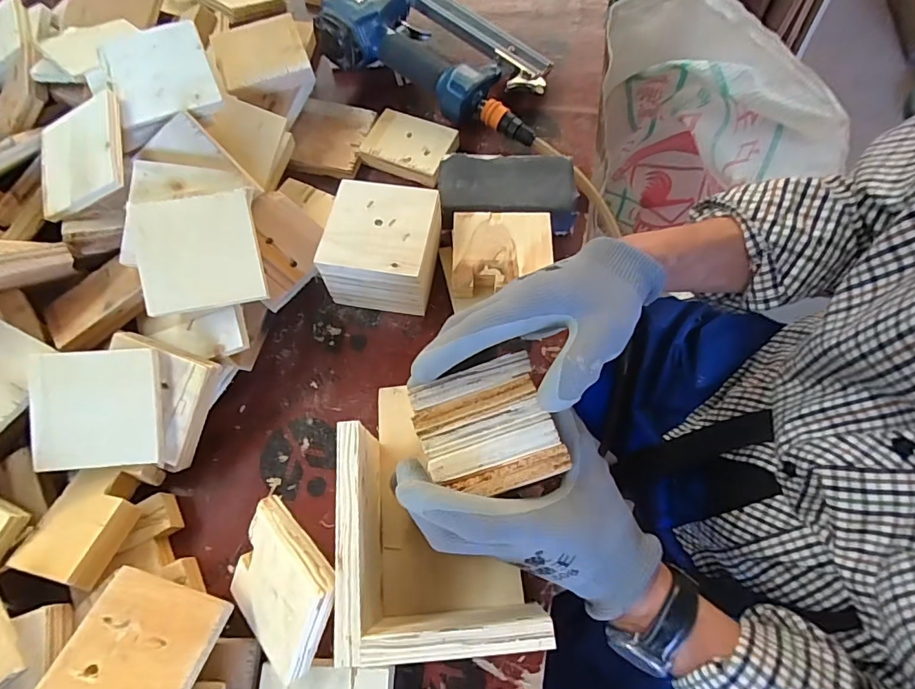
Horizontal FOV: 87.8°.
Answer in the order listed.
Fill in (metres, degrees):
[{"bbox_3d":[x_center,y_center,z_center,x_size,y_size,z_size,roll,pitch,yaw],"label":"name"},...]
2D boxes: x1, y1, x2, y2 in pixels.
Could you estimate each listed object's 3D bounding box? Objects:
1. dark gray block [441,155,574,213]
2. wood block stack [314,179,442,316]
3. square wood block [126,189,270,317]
[{"bbox_3d":[0.049,-0.155,0.485,0.132,0.032,0.075,3,66,4],"label":"dark gray block"},{"bbox_3d":[-0.064,-0.084,0.438,0.099,0.071,0.099,8,66,5],"label":"wood block stack"},{"bbox_3d":[-0.209,-0.076,0.383,0.091,0.013,0.092,-13,89,-8],"label":"square wood block"}]

